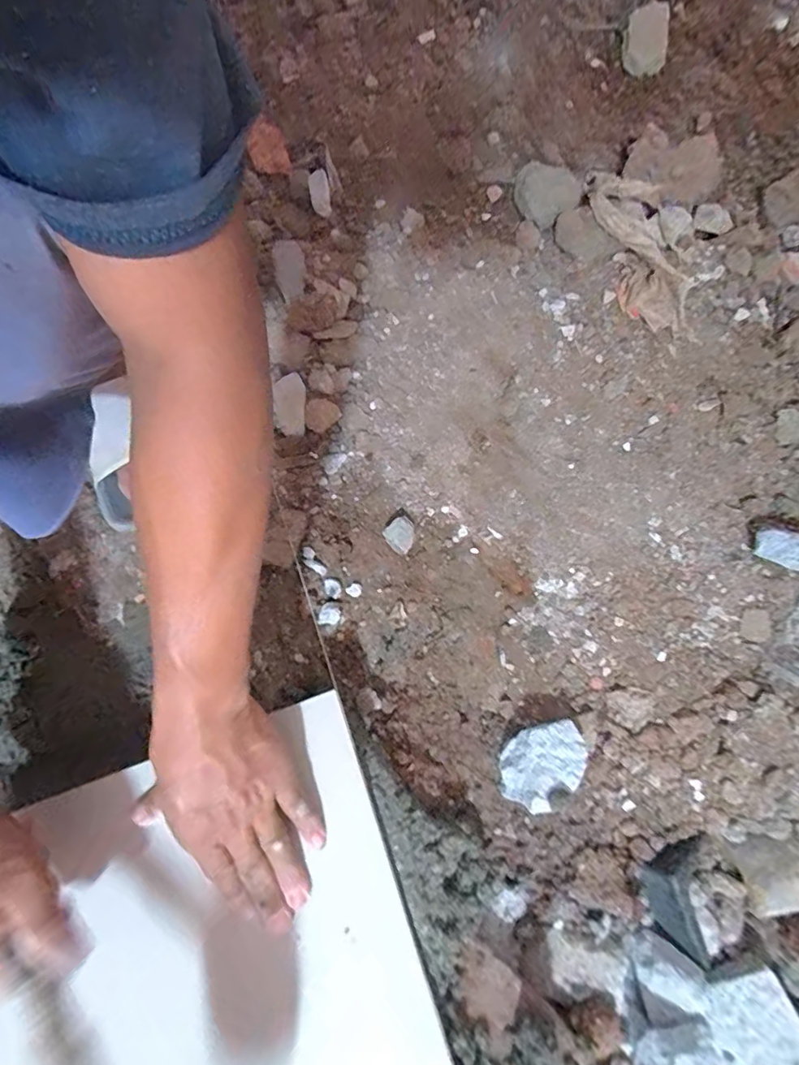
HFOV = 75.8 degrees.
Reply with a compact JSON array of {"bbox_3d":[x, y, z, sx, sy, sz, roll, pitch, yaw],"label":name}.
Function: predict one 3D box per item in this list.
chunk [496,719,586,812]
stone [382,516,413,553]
[{"bbox_3d":[0.113,0.184,0.409,0.077,0.040,0.055,-33,73,-5],"label":"chunk"},{"bbox_3d":[0.002,0.003,0.482,0.027,0.015,0.031,-28,72,-4],"label":"stone"}]

